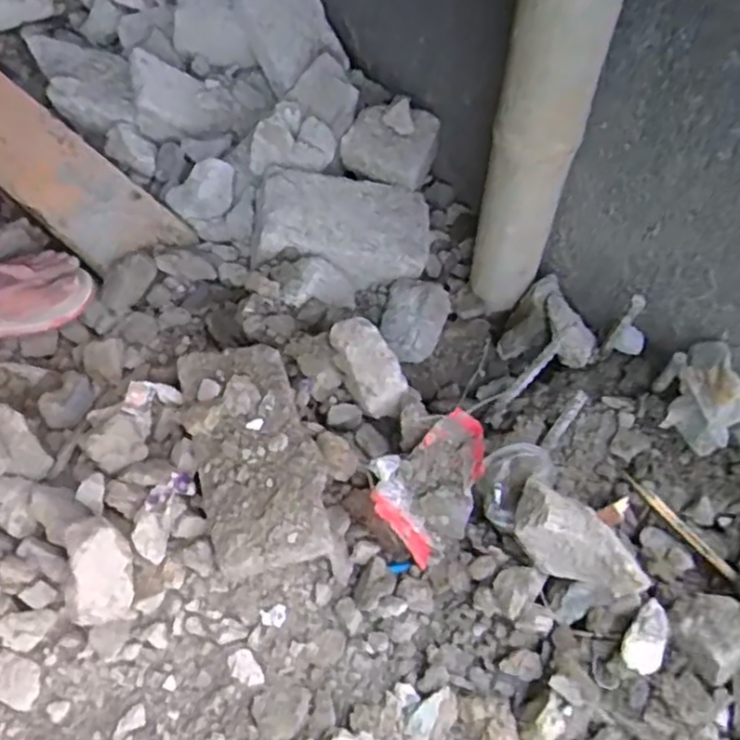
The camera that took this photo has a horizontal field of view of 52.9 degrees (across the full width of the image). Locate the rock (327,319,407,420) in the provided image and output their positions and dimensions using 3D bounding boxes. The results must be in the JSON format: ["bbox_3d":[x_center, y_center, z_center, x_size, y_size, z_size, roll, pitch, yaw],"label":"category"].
[{"bbox_3d":[-0.002,-0.002,0.736,0.047,0.084,0.084,-31,70,-10],"label":"rock"}]

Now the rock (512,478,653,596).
[{"bbox_3d":[0.174,0.145,0.629,0.111,0.082,0.064,28,72,13],"label":"rock"}]

